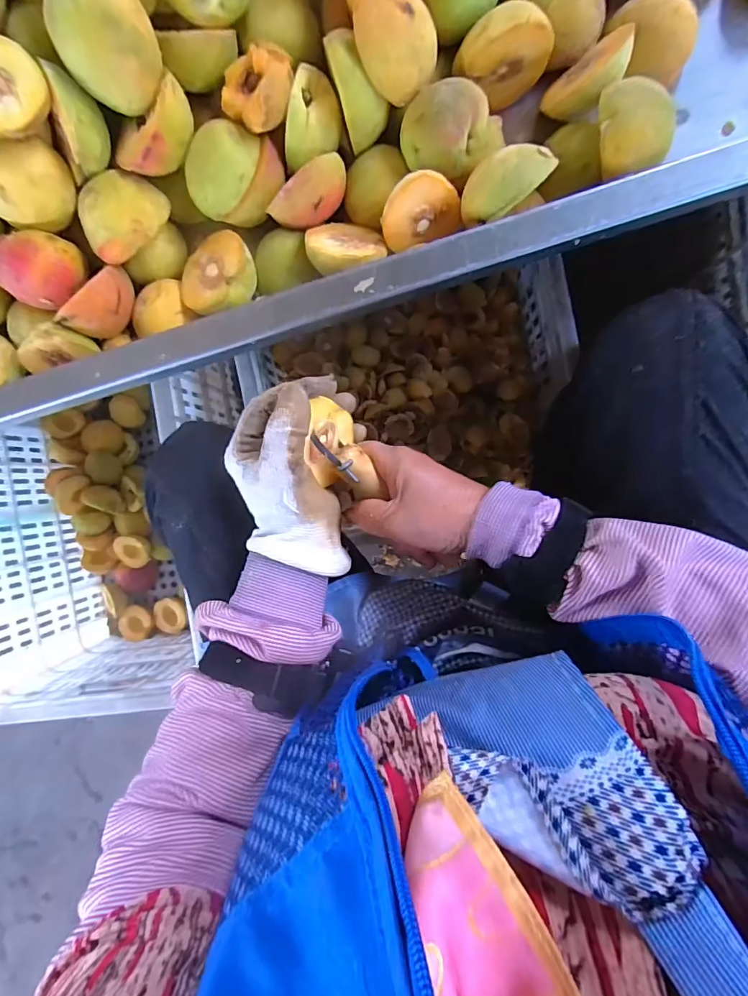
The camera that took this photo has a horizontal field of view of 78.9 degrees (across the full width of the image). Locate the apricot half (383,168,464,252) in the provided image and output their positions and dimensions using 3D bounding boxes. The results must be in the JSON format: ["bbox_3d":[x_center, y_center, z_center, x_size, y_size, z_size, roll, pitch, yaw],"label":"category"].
[{"bbox_3d":[0.029,-0.206,0.322,0.054,0.044,0.027,-23,52,5],"label":"apricot half"}]

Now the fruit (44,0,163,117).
[{"bbox_3d":[-0.162,-0.279,0.282,0.055,0.055,0.050,0,93,8],"label":"fruit"}]

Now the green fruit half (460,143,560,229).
[{"bbox_3d":[0.086,-0.204,0.292,0.058,0.023,0.037,-24,89,9],"label":"green fruit half"}]

